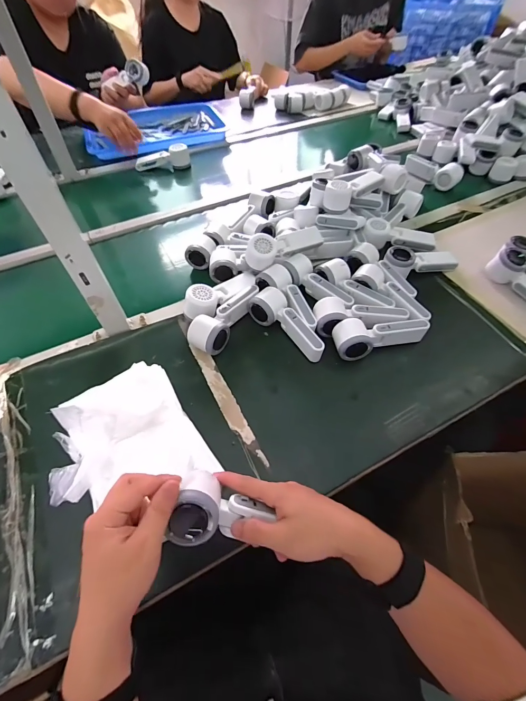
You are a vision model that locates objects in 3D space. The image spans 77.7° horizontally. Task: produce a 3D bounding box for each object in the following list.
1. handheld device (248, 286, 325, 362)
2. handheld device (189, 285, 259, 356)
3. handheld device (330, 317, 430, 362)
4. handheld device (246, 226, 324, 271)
[{"bbox_3d":[0.045,-0.047,0.583,0.062,0.043,0.165,-33,63,-21],"label":"handheld device"},{"bbox_3d":[-0.066,-0.063,0.591,0.057,0.055,0.167,28,60,17],"label":"handheld device"},{"bbox_3d":[0.201,-0.030,0.571,0.164,0.055,0.059,-16,55,-10],"label":"handheld device"},{"bbox_3d":[0.048,-0.211,0.653,0.168,0.061,0.050,-29,59,-19],"label":"handheld device"}]

